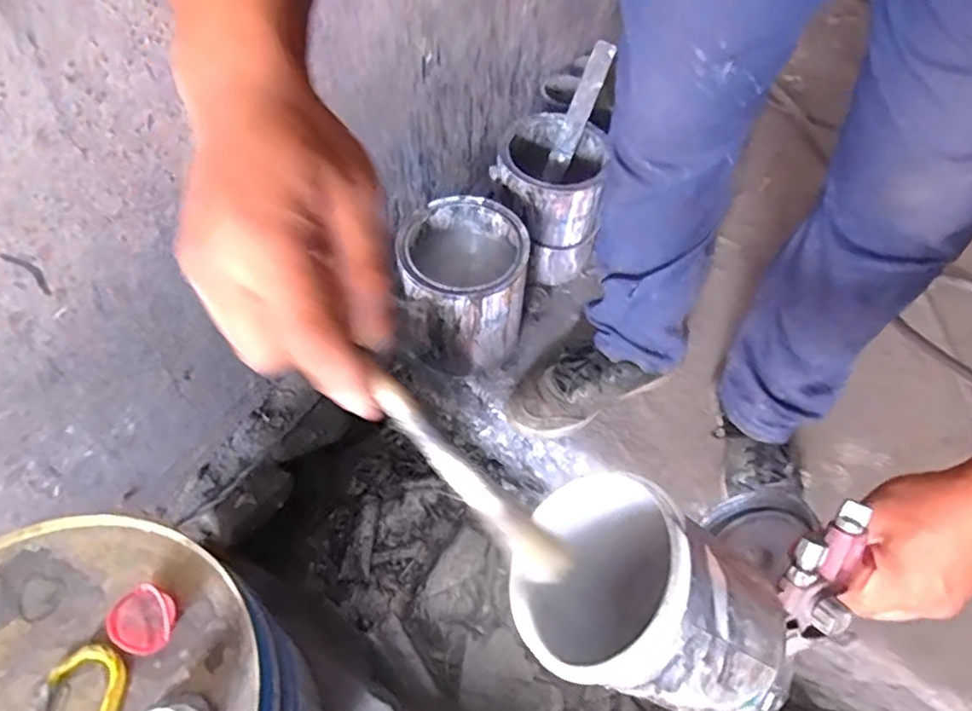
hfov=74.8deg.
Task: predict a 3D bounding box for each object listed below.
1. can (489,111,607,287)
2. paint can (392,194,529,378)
[{"bbox_3d":[0.095,-0.231,0.963,0.154,0.187,0.158,1,57,-2],"label":"can"},{"bbox_3d":[-0.020,-0.090,0.865,0.145,0.172,0.161,30,60,16],"label":"paint can"}]

